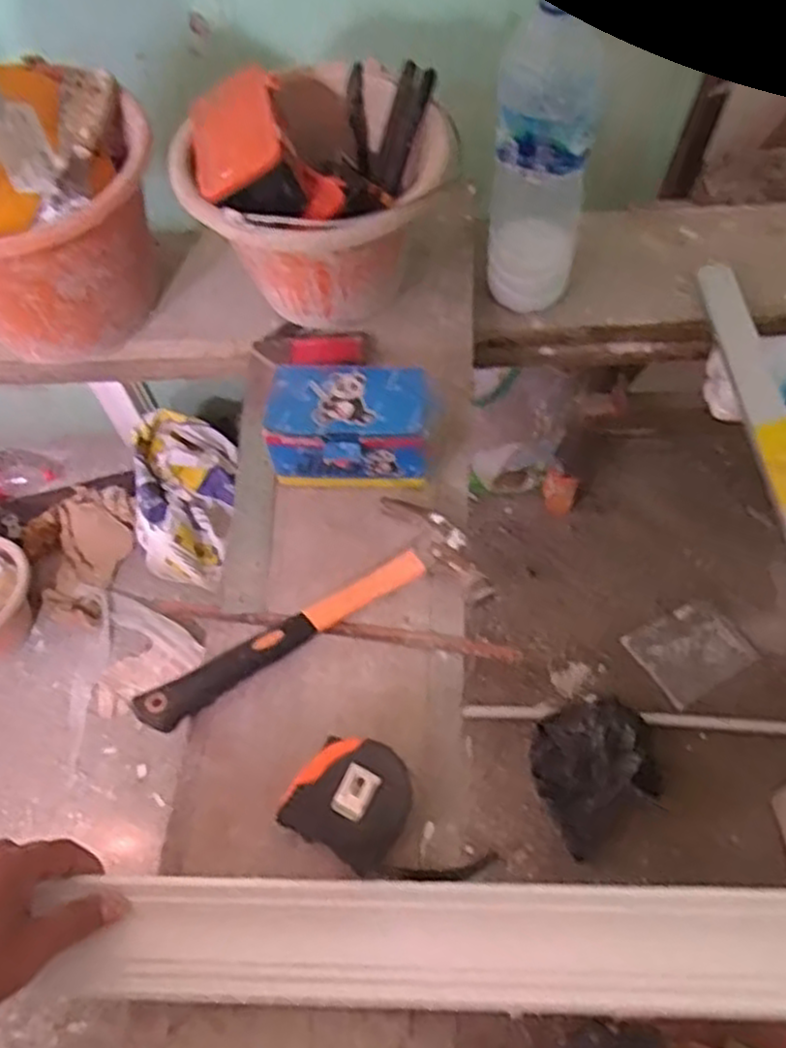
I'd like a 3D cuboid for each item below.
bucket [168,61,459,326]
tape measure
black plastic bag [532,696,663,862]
[{"bbox_3d":[-0.073,-0.319,0.749,0.241,0.188,0.222,-2,58,3],"label":"bucket"},{"bbox_3d":[-0.028,0.192,0.537,0.074,0.042,0.075,25,63,18],"label":"tape measure"},{"bbox_3d":[0.347,0.406,1.295,0.212,0.078,0.213,-23,59,-10],"label":"black plastic bag"}]

